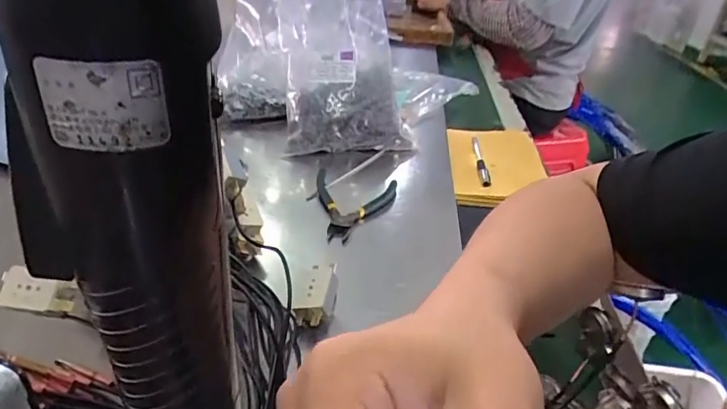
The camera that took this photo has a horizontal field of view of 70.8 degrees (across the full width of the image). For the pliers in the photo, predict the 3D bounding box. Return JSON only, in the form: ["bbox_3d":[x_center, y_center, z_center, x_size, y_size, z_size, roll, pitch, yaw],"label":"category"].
[{"bbox_3d":[-0.012,0.001,0.541,0.088,0.022,0.105,7,31,3],"label":"pliers"}]

